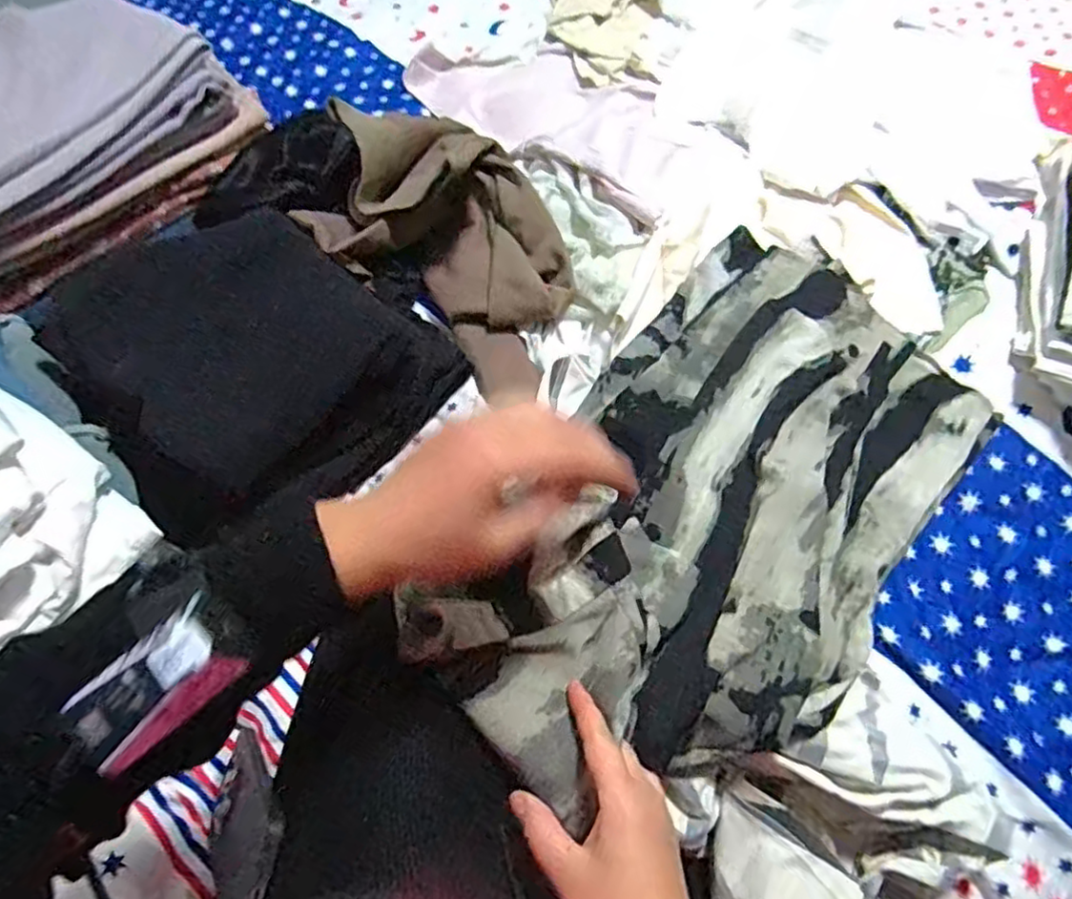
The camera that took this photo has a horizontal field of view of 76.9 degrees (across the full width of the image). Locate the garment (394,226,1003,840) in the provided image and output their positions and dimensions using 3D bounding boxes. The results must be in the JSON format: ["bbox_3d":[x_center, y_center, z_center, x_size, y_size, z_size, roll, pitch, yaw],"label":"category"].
[{"bbox_3d":[0.146,0.028,0.512,0.268,0.084,0.504,35,56,20],"label":"garment"}]

